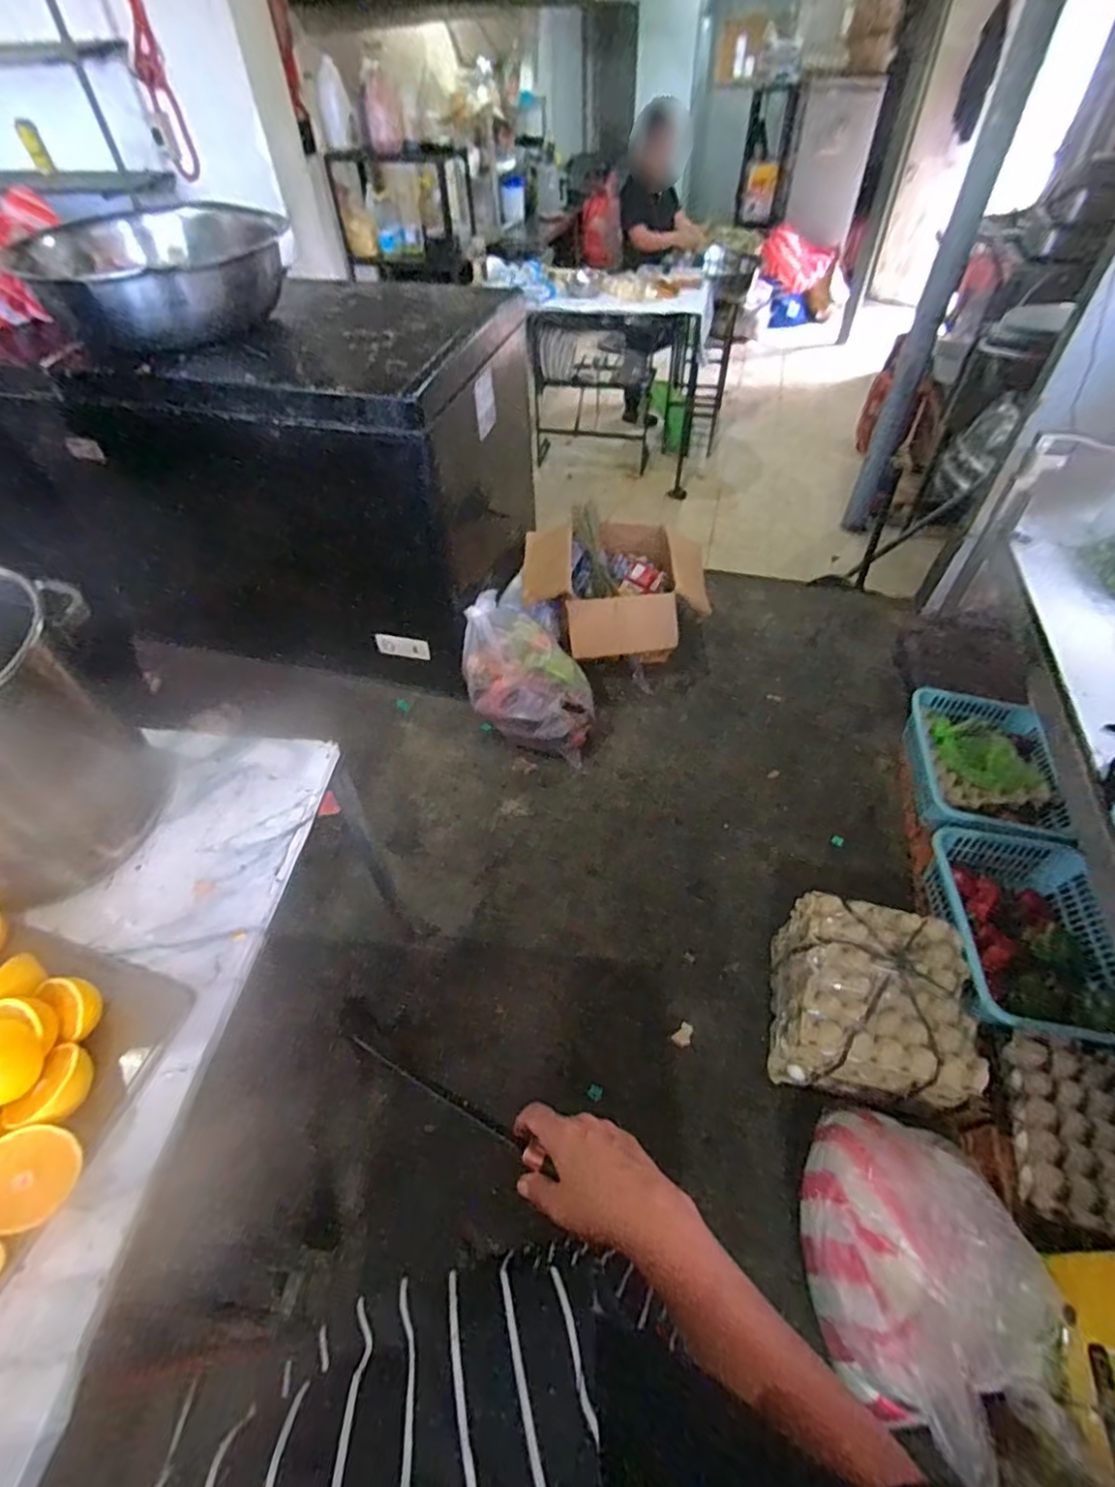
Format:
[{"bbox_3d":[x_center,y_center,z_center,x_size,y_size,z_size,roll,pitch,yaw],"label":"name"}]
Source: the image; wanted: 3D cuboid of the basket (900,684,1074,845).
[{"bbox_3d":[0.988,0.050,1.443,0.255,0.150,0.411,10,51,10],"label":"basket"}]

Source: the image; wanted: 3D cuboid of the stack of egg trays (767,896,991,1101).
[{"bbox_3d":[0.572,0.472,1.141,0.291,0.199,0.301,9,51,10],"label":"stack of egg trays"}]

